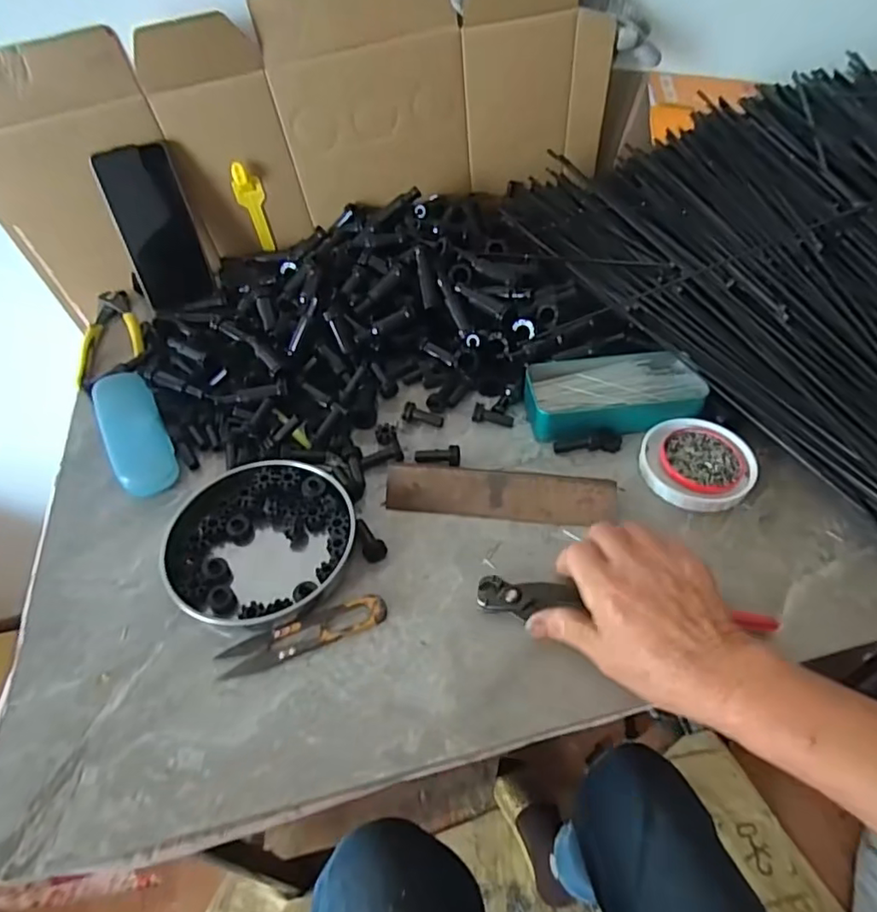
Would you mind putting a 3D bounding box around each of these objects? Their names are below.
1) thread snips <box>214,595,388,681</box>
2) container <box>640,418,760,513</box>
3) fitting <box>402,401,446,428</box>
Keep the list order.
[{"bbox_3d":[-0.092,0.122,0.402,0.115,0.010,0.024,-19,51,-12],"label":"thread snips"},{"bbox_3d":[0.218,0.005,0.491,0.090,0.012,0.089,-2,49,2],"label":"container"},{"bbox_3d":[-0.013,-0.038,0.536,0.038,0.013,0.014,6,50,10],"label":"fitting"}]

